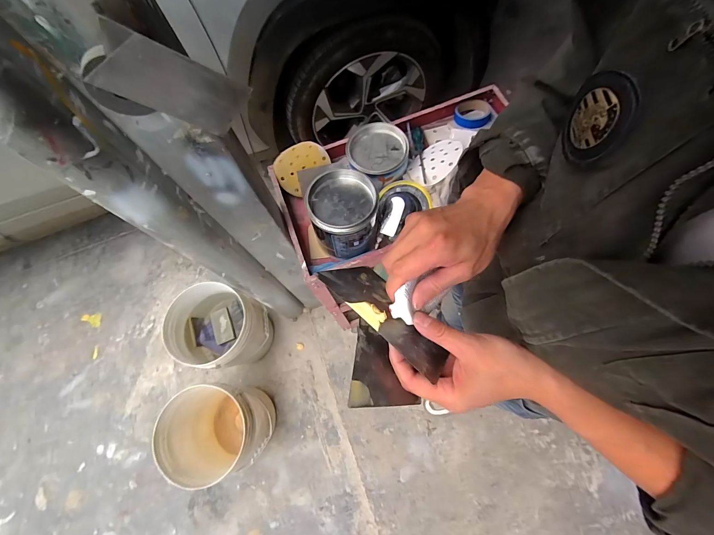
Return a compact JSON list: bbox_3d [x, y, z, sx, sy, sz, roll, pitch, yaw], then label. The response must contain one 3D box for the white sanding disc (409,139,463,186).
[{"bbox_3d":[0.189,-0.258,0.775,0.130,0.011,0.129,-23,47,27],"label":"white sanding disc"}]

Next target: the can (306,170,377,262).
[{"bbox_3d":[-0.028,-0.118,0.719,0.143,0.134,0.148,-1,70,4],"label":"can"}]

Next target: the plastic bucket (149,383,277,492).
[{"bbox_3d":[-0.484,0.590,1.171,0.303,0.345,0.281,0,69,0],"label":"plastic bucket"}]

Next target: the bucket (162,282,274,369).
[{"bbox_3d":[-0.507,0.253,1.259,0.271,0.399,0.279,-1,70,4],"label":"bucket"}]

